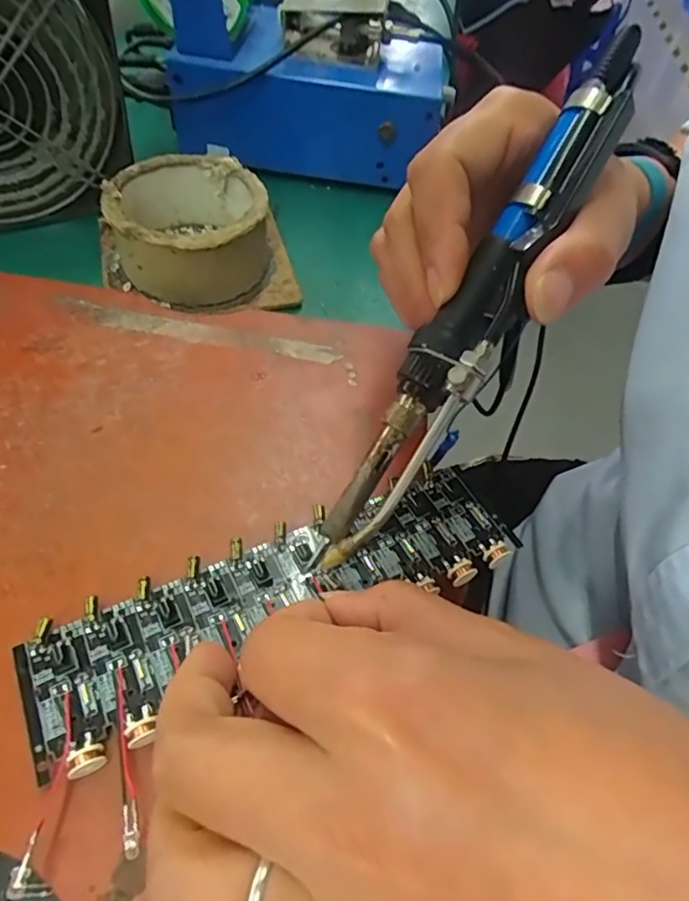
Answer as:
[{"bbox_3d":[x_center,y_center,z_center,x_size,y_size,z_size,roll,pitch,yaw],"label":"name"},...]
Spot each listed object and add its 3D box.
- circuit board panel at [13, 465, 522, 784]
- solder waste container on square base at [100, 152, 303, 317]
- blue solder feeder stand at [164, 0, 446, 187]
[{"bbox_3d":[-0.018,0.047,0.189,0.161,0.006,0.046,-19,56,-19],"label":"circuit board panel"},{"bbox_3d":[-0.085,-0.124,0.329,0.106,0.048,0.094,-15,55,-16],"label":"solder waste container on square base"},{"bbox_3d":[-0.025,-0.267,0.394,0.181,0.113,0.103,1,53,-4],"label":"blue solder feeder stand"}]

